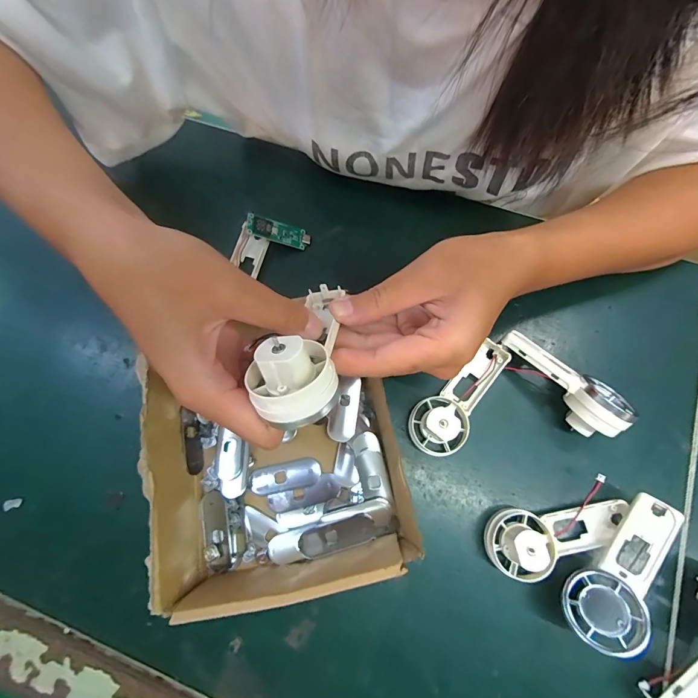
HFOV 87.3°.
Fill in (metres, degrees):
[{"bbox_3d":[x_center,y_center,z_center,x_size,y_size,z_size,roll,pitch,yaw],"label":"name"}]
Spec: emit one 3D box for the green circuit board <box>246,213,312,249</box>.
[{"bbox_3d":[-0.057,-0.095,0.299,0.052,0.004,0.017,10,71,-26],"label":"green circuit board"}]

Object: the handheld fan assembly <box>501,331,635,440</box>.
[{"bbox_3d":[0.148,0.022,0.256,0.037,0.038,0.086,-39,76,-10],"label":"handheld fan assembly"}]

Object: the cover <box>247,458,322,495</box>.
[{"bbox_3d":[-0.044,0.089,0.253,0.048,0.004,0.018,-13,73,-3],"label":"cover"}]

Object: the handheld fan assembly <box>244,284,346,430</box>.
[{"bbox_3d":[-0.020,-0.005,0.184,0.038,0.029,0.094,8,33,4],"label":"handheld fan assembly"}]

